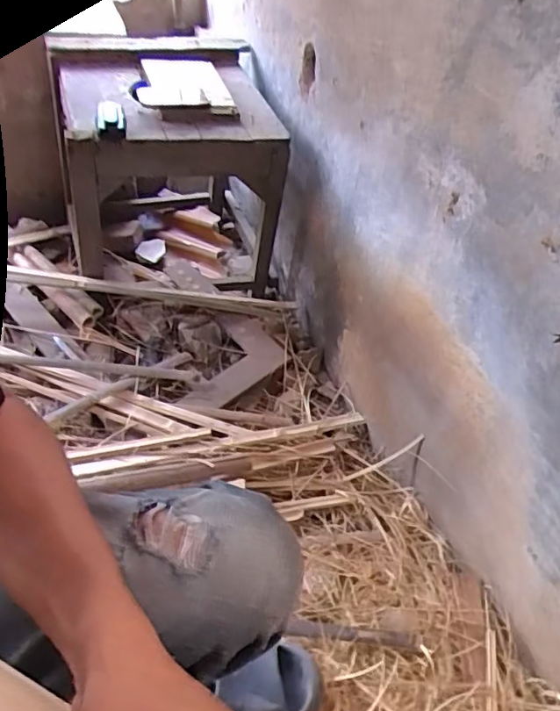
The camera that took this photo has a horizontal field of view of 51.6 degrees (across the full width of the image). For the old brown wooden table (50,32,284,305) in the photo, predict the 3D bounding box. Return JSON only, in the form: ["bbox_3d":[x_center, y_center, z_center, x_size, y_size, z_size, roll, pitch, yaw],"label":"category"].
[{"bbox_3d":[-0.266,-0.433,1.387,0.462,0.443,0.511,-8,45,-16],"label":"old brown wooden table"}]

